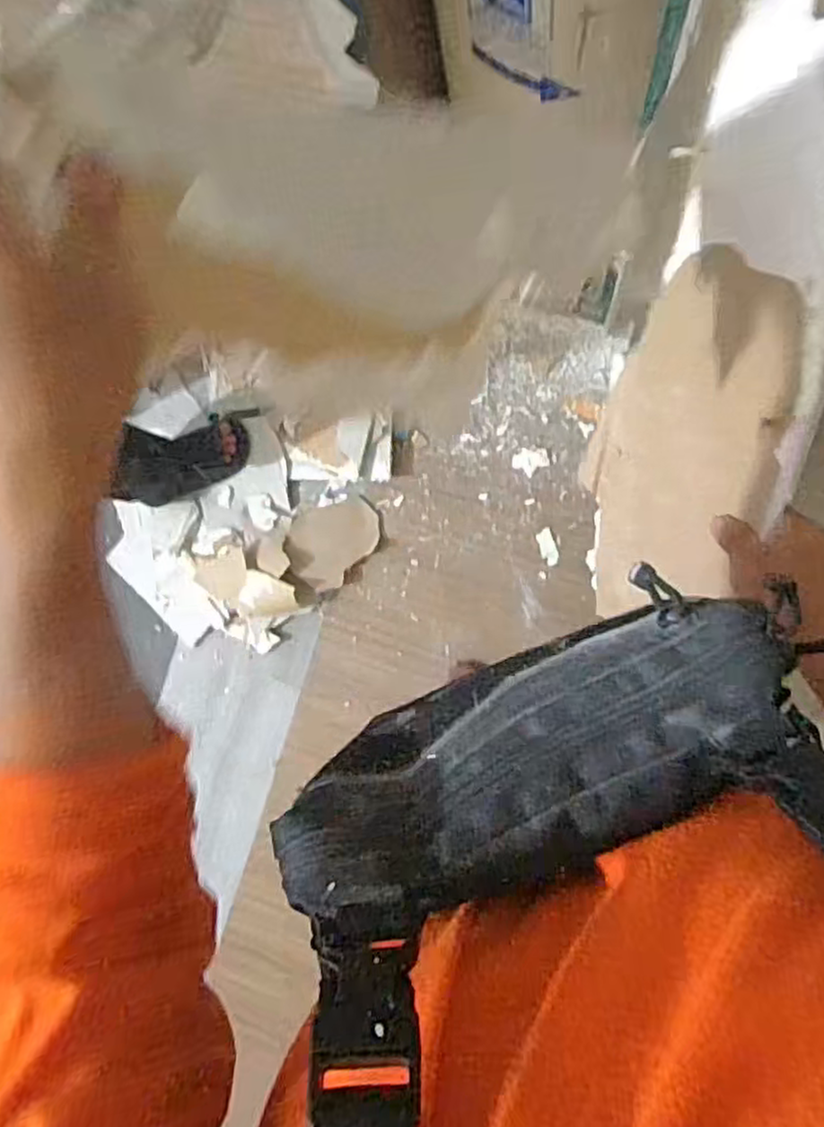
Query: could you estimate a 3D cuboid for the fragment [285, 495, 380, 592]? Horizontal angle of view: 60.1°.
[{"bbox_3d":[-0.165,-0.043,1.521,0.198,0.048,0.179,-15,86,8],"label":"fragment"}]

